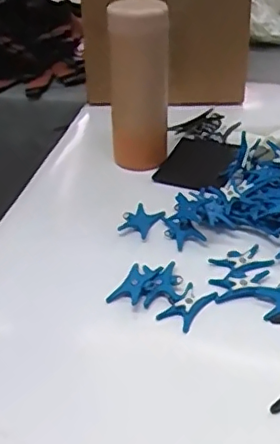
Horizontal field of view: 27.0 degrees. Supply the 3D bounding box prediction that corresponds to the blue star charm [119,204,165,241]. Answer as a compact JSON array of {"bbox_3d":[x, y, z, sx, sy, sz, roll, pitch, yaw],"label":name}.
[{"bbox_3d":[0.001,-0.002,0.566,0.029,0.011,0.047,14,39,22],"label":"blue star charm"}]

